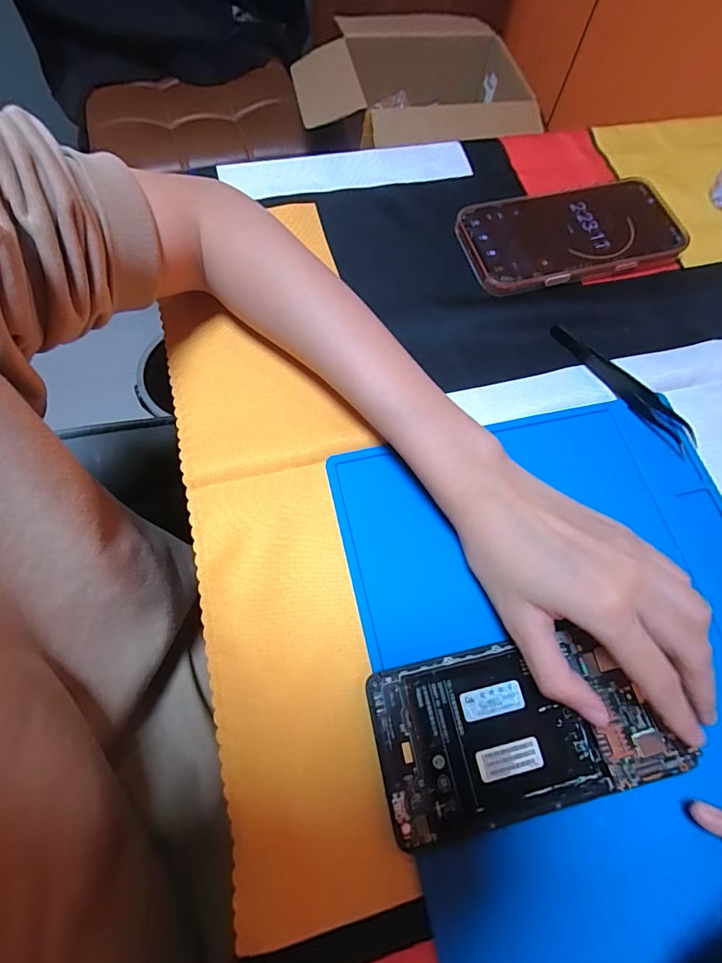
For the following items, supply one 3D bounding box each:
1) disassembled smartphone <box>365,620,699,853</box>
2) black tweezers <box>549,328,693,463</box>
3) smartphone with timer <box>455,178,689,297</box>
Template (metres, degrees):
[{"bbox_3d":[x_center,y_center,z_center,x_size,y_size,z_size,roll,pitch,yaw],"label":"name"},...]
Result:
[{"bbox_3d":[0.076,0.116,0.210,0.135,0.006,0.073,-11,69,-7],"label":"disassembled smartphone"},{"bbox_3d":[0.172,-0.064,0.290,0.019,0.008,0.114,-35,74,-15],"label":"black tweezers"},{"bbox_3d":[0.157,-0.189,0.335,0.159,0.017,0.082,-14,70,-8],"label":"smartphone with timer"}]

